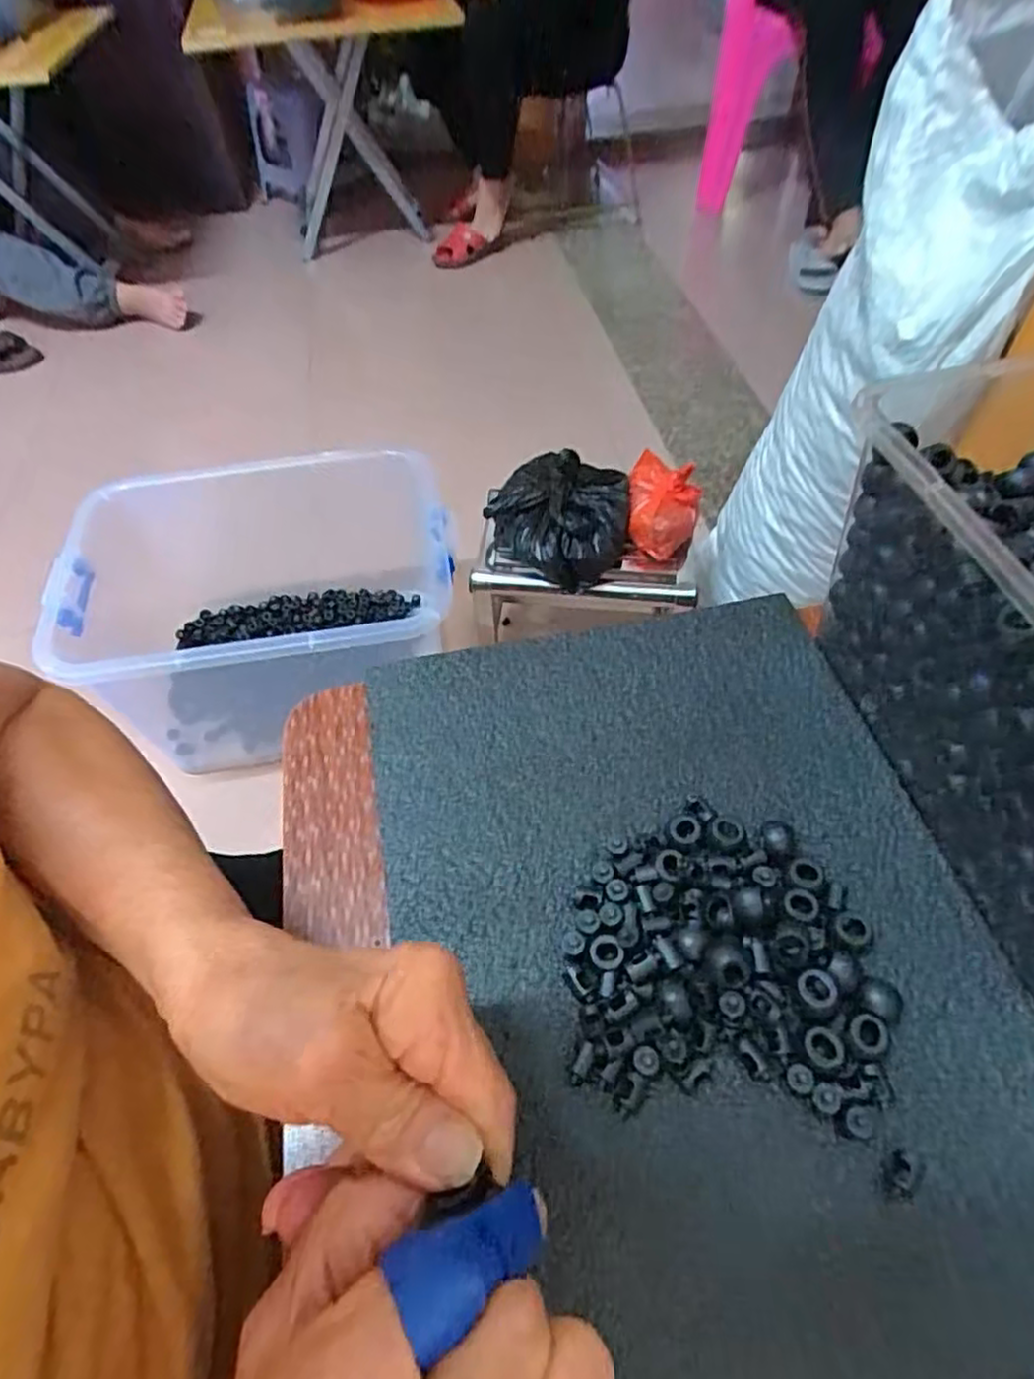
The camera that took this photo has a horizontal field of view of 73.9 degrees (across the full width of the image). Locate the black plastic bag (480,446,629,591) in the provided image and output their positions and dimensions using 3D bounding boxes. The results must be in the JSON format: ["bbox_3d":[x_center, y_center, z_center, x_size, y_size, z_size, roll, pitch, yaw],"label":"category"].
[{"bbox_3d":[0.053,-0.223,0.892,0.179,0.085,0.178,4,54,6],"label":"black plastic bag"}]

